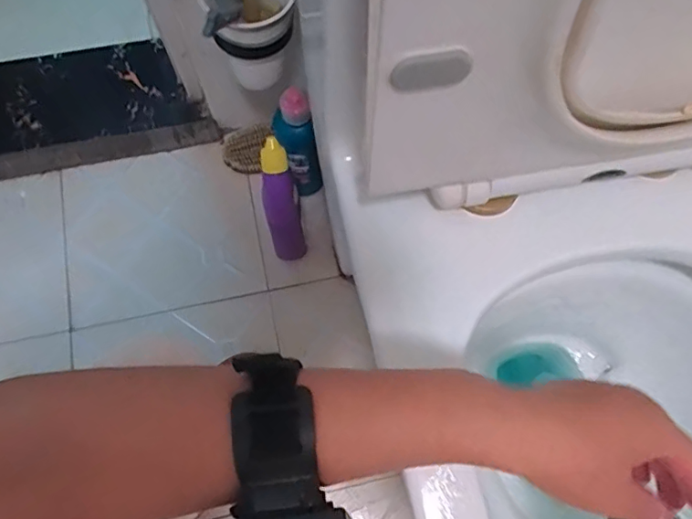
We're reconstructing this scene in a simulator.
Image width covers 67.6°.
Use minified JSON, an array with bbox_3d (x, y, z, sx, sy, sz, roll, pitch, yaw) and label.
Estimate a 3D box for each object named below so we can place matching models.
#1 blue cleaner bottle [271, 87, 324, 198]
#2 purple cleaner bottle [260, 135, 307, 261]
[{"bbox_3d":[-0.069,-0.161,0.732,0.062,0.212,0.061,-26,75,-9],"label":"blue cleaner bottle"},{"bbox_3d":[-0.086,-0.069,0.691,0.050,0.226,0.076,-9,73,-4],"label":"purple cleaner bottle"}]

